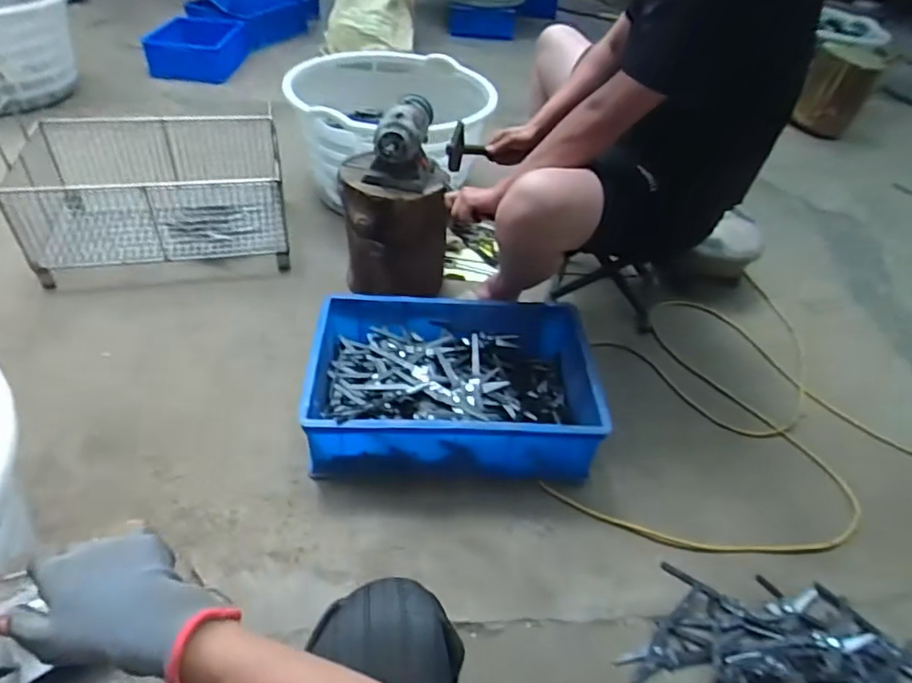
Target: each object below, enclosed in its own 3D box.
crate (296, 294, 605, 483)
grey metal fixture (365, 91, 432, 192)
[{"bbox_3d":[-0.013,0.072,1.105,0.504,0.134,0.366,2,42,-7],"label":"crate"},{"bbox_3d":[-0.115,-0.437,1.269,0.132,0.153,0.241,8,42,0],"label":"grey metal fixture"}]

